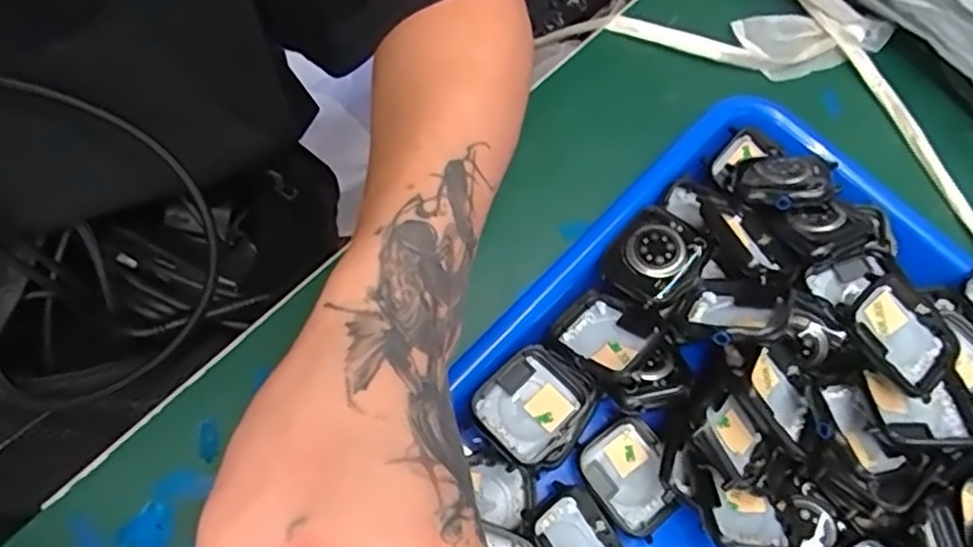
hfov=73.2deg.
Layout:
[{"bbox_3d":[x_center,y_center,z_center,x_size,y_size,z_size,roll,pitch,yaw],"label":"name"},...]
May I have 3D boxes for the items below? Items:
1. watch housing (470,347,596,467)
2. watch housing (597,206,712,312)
[{"bbox_3d":[0.019,0.053,0.268,0.044,0.010,0.038,-39,79,-19],"label":"watch housing"},{"bbox_3d":[0.074,-0.006,0.286,0.037,0.013,0.041,40,76,10],"label":"watch housing"}]

